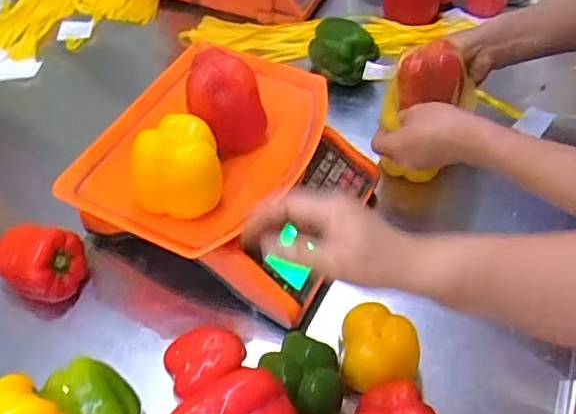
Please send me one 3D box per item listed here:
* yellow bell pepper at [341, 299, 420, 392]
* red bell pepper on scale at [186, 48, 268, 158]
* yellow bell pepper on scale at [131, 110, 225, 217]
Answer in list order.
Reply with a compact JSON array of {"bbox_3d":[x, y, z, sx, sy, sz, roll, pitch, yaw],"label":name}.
[{"bbox_3d":[0.086,0.137,0.556,0.075,0.069,0.066,2,52,2],"label":"yellow bell pepper"},{"bbox_3d":[-0.064,-0.109,0.610,0.079,0.095,0.056,-7,52,-5],"label":"red bell pepper on scale"},{"bbox_3d":[-0.104,-0.038,0.564,0.079,0.084,0.062,-2,52,-1],"label":"yellow bell pepper on scale"}]

